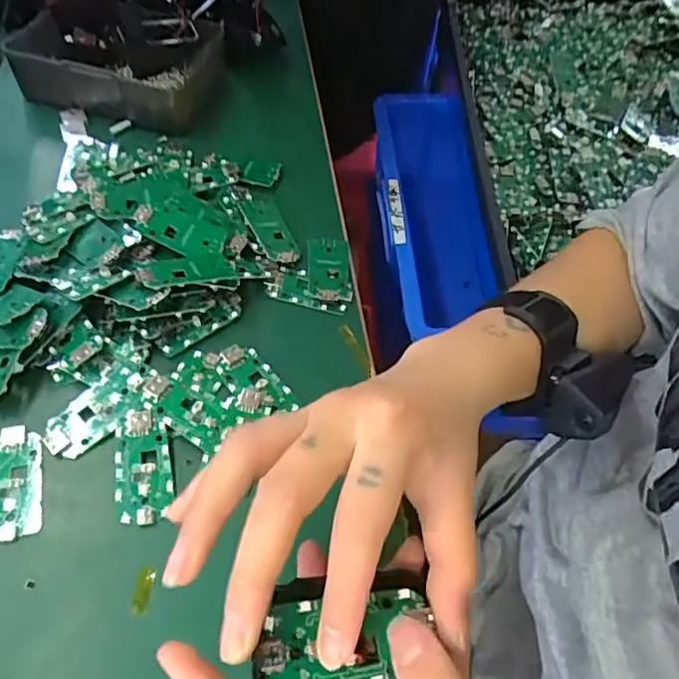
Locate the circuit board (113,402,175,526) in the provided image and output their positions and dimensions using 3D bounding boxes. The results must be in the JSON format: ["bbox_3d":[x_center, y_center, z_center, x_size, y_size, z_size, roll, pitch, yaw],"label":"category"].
[{"bbox_3d":[-0.115,0.071,0.325,0.031,0.006,0.066,-10,58,-11],"label":"circuit board"}]

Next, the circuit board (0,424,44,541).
[{"bbox_3d":[-0.185,0.079,0.317,0.031,0.004,0.065,-10,58,-10],"label":"circuit board"}]

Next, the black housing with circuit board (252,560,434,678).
[{"bbox_3d":[0.002,0.107,0.200,0.064,0.007,0.043,-5,59,-7],"label":"black housing with circuit board"}]

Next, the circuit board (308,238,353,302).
[{"bbox_3d":[-0.007,-0.054,0.421,0.032,0.006,0.059,0,57,-4],"label":"circuit board"}]

